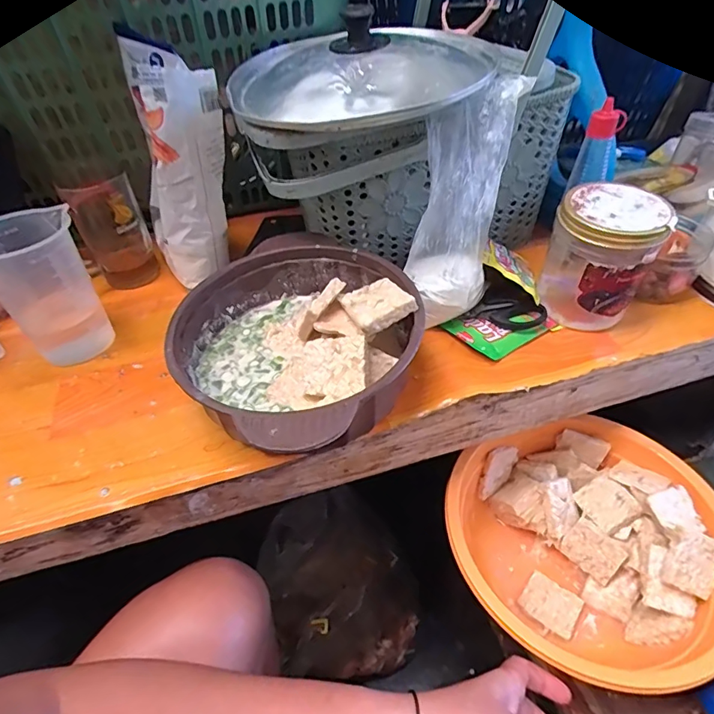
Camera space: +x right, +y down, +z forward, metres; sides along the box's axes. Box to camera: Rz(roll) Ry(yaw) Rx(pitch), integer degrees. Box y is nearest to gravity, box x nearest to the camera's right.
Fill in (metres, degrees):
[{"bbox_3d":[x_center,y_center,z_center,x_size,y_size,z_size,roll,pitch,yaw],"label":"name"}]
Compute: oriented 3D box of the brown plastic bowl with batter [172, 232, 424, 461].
[{"bbox_3d":[-0.049,-0.008,0.401,0.204,0.090,0.198,-2,44,2],"label":"brown plastic bowl with batter"}]

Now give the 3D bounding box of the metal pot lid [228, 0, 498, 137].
[{"bbox_3d":[-0.007,-0.284,0.434,0.226,0.061,0.244,-2,44,2],"label":"metal pot lid"}]

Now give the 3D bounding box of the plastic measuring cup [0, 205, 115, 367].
[{"bbox_3d":[-0.316,-0.067,0.454,0.107,0.128,0.115,-25,48,-20],"label":"plastic measuring cup"}]

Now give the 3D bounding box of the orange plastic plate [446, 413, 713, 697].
[{"bbox_3d":[0.244,0.190,0.485,0.227,0.104,0.249,-2,44,2],"label":"orange plastic plate"}]

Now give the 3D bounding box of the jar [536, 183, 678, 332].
[{"bbox_3d":[0.224,-0.087,0.433,0.085,0.117,0.075,19,48,22],"label":"jar"}]

